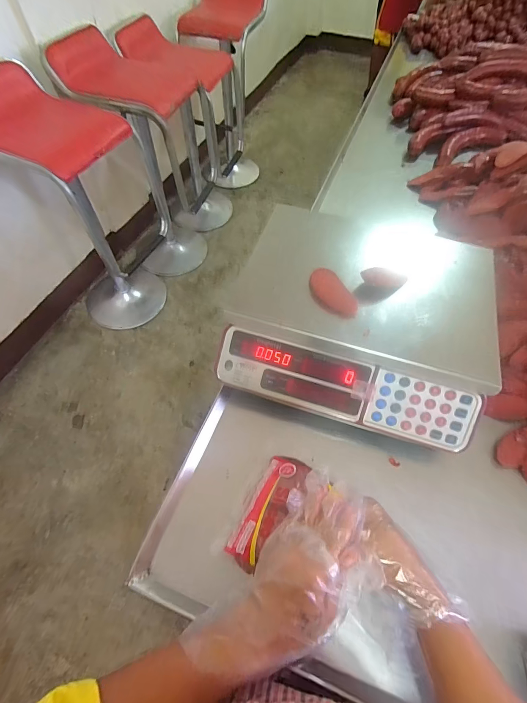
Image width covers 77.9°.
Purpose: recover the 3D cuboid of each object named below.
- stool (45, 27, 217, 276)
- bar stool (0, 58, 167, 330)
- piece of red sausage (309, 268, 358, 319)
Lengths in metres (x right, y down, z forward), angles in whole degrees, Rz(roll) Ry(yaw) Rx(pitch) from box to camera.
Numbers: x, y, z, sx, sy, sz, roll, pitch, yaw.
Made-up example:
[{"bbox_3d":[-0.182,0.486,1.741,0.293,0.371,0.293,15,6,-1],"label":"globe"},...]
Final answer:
[{"bbox_3d":[-0.471,-0.792,1.444,0.429,0.847,0.418,1,59,-1],"label":"stool"},{"bbox_3d":[-0.683,-0.495,1.251,0.488,0.819,0.352,36,64,19],"label":"bar stool"},{"bbox_3d":[0.092,-0.078,0.439,0.035,0.022,0.081,-30,64,-18],"label":"piece of red sausage"}]

